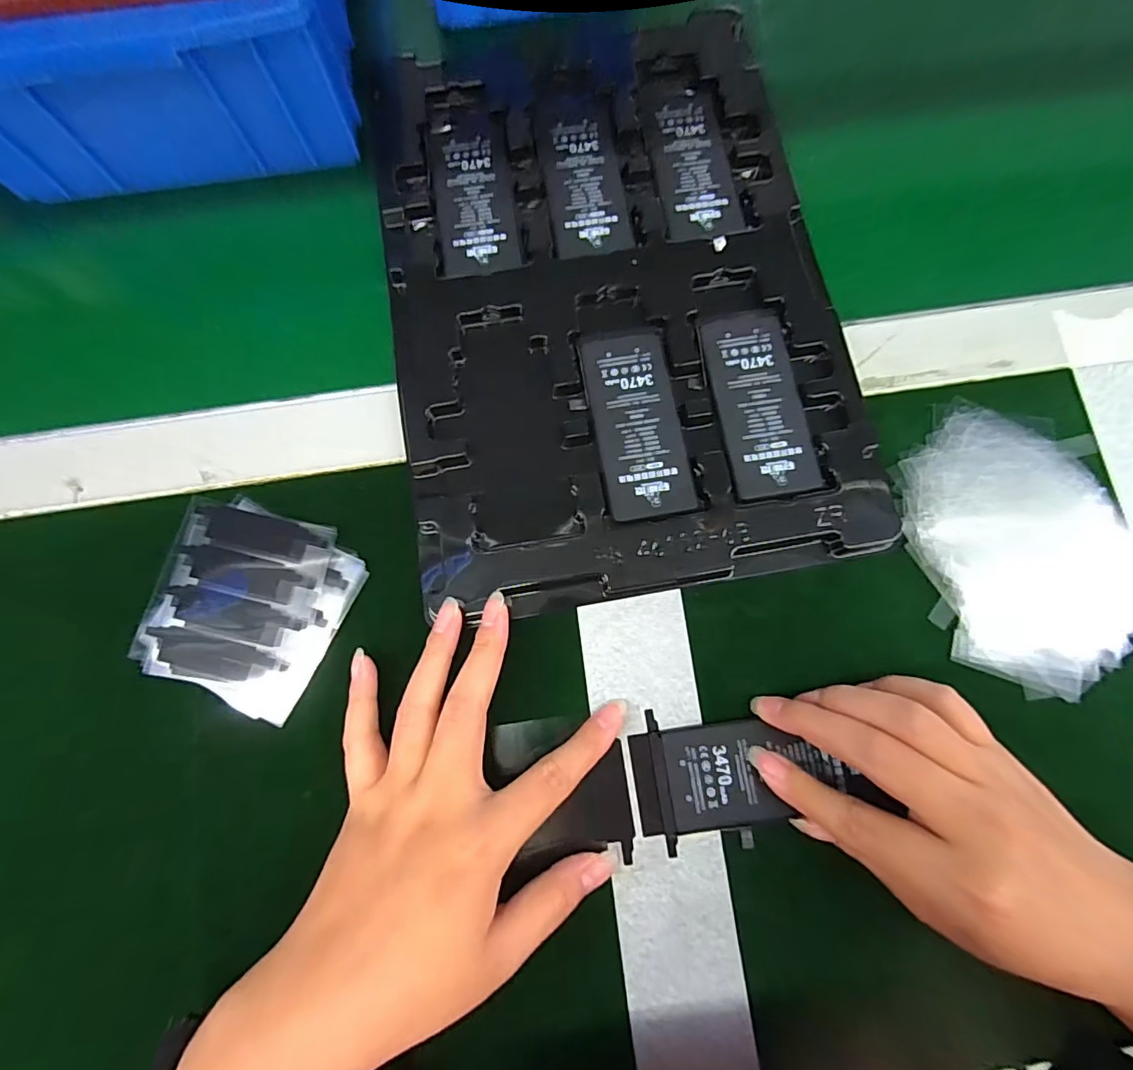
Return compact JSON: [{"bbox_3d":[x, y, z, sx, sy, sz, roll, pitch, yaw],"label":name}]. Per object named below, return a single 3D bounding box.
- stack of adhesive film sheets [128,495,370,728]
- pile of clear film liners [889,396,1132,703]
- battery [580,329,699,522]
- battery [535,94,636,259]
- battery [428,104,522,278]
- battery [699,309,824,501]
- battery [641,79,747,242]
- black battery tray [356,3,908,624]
[{"bbox_3d":[-0.152,0.032,0.248,0.089,0.009,0.088,20,81,3],"label":"stack of adhesive film sheets"},{"bbox_3d":[0.221,0.002,0.252,0.110,0.010,0.142,-19,81,-3],"label":"pile of clear film liners"},{"bbox_3d":[0.035,-0.057,0.261,0.042,0.004,0.099,-9,80,-2],"label":"battery"},{"bbox_3d":[0.010,-0.202,0.291,0.043,0.004,0.103,-8,80,-1],"label":"battery"},{"bbox_3d":[-0.052,-0.195,0.291,0.043,0.005,0.111,-8,80,-1],"label":"battery"},{"bbox_3d":[0.098,-0.067,0.263,0.043,0.004,0.097,-9,80,-1],"label":"battery"},{"bbox_3d":[0.071,-0.211,0.293,0.043,0.004,0.099,-8,80,-1],"label":"battery"},{"bbox_3d":[0.019,-0.136,0.277,0.223,0.017,0.330,-10,80,-2],"label":"black battery tray"}]

